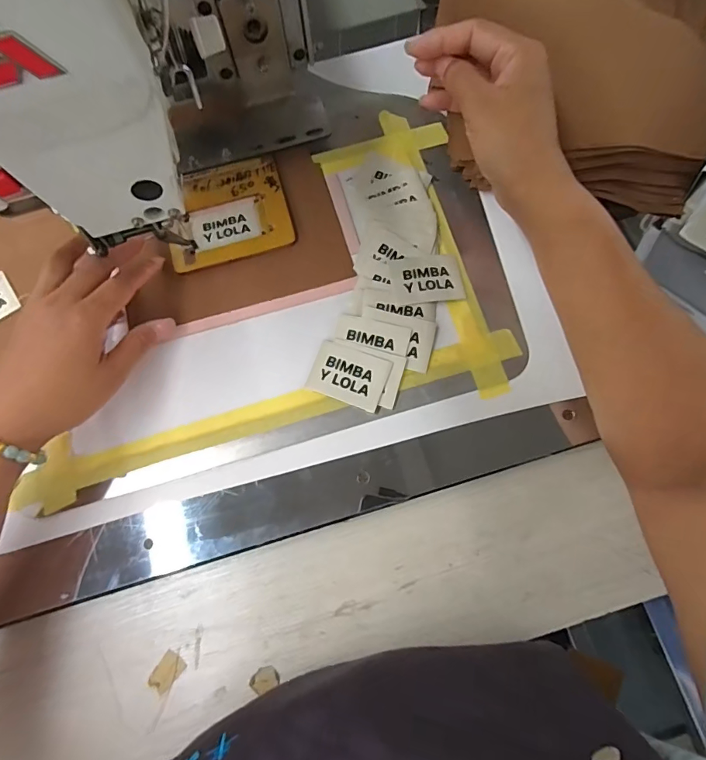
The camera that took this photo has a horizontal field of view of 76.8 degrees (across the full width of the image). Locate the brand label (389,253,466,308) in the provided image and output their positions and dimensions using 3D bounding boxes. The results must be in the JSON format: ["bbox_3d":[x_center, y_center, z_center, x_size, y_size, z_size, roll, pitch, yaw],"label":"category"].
[{"bbox_3d":[0.060,-0.082,0.361,0.059,0.004,0.041,-5,76,-4],"label":"brand label"}]

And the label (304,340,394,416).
[{"bbox_3d":[-0.003,-0.004,0.343,0.057,0.004,0.042,20,77,9],"label":"label"}]

